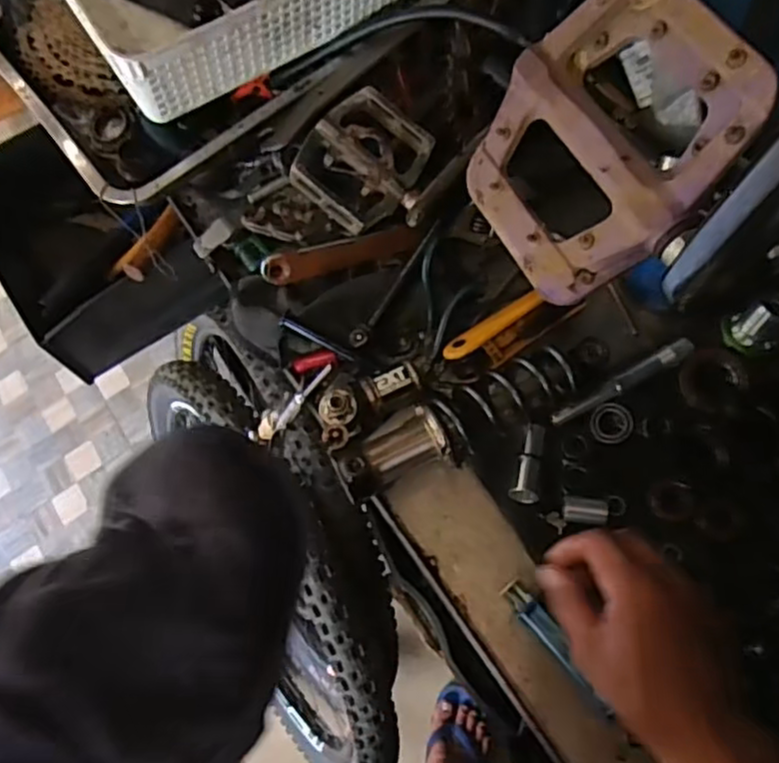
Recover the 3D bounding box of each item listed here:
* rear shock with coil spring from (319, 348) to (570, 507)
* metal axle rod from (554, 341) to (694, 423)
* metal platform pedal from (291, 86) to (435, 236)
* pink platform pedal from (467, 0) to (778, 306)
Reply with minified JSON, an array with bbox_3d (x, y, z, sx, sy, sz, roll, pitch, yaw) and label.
[{"bbox_3d":[0.046,0.017,0.529,0.200,0.061,0.088,-22,70,0],"label":"rear shock with coil spring"},{"bbox_3d":[0.192,0.001,0.550,0.128,0.015,0.015,-31,70,-6],"label":"metal axle rod"},{"bbox_3d":[-0.013,-0.178,0.554,0.108,0.030,0.107,37,76,13],"label":"metal platform pedal"},{"bbox_3d":[0.081,-0.091,0.258,0.105,0.015,0.098,-43,62,32],"label":"pink platform pedal"}]

